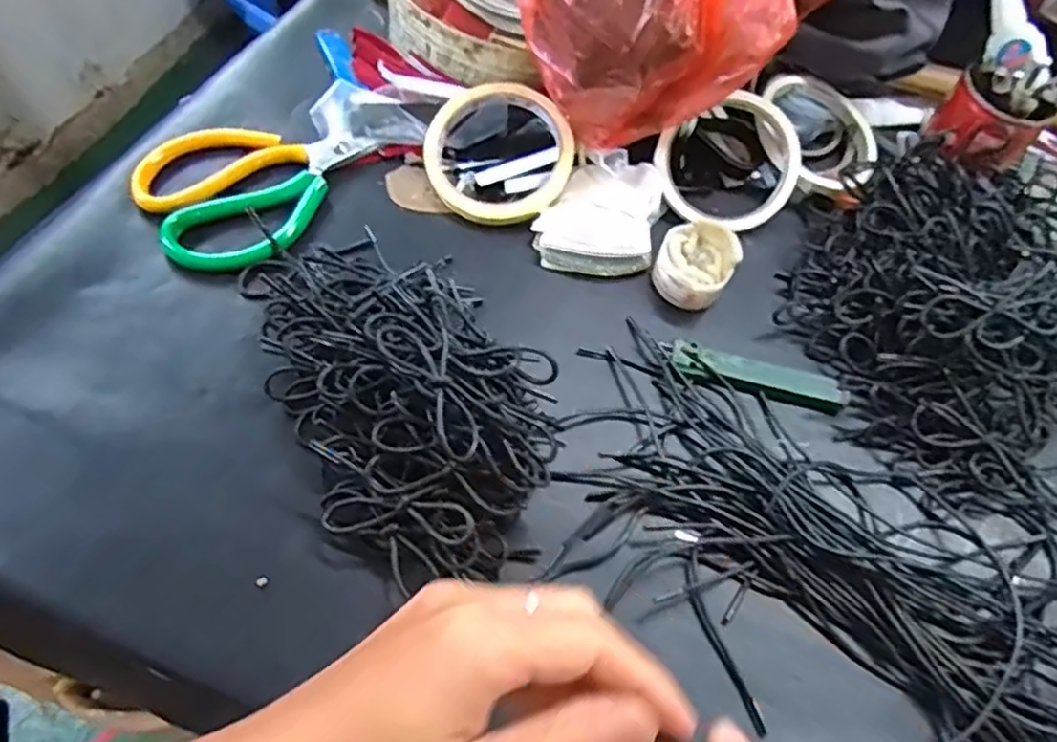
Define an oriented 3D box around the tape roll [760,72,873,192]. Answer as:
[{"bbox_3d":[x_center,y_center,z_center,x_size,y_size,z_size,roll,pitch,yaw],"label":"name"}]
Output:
[{"bbox_3d":[0.205,-0.164,0.484,0.086,0.015,0.095,-10,70,-25],"label":"tape roll"}]

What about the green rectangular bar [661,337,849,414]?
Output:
[{"bbox_3d":[0.129,0.003,0.402,0.103,0.015,0.020,13,59,0],"label":"green rectangular bar"}]

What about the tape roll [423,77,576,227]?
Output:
[{"bbox_3d":[-0.019,-0.138,0.445,0.094,0.010,0.094,0,81,1],"label":"tape roll"}]

